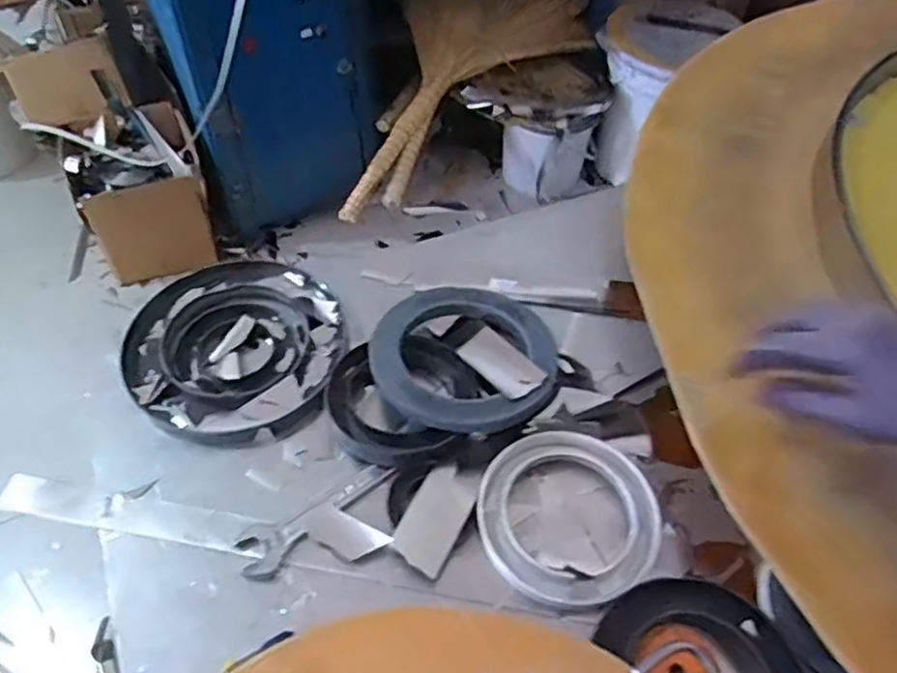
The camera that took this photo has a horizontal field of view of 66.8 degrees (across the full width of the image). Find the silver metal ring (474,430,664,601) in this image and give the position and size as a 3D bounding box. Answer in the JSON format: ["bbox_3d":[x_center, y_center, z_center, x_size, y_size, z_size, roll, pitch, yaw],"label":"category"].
[{"bbox_3d":[0.090,0.132,0.513,0.135,0.011,0.132,1,53,-1],"label":"silver metal ring"}]

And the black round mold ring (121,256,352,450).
[{"bbox_3d":[-0.187,0.005,0.607,0.187,0.026,0.190,1,53,-1],"label":"black round mold ring"}]

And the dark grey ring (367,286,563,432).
[{"bbox_3d":[0.018,0.011,0.573,0.151,0.040,0.138,1,53,-1],"label":"dark grey ring"}]

